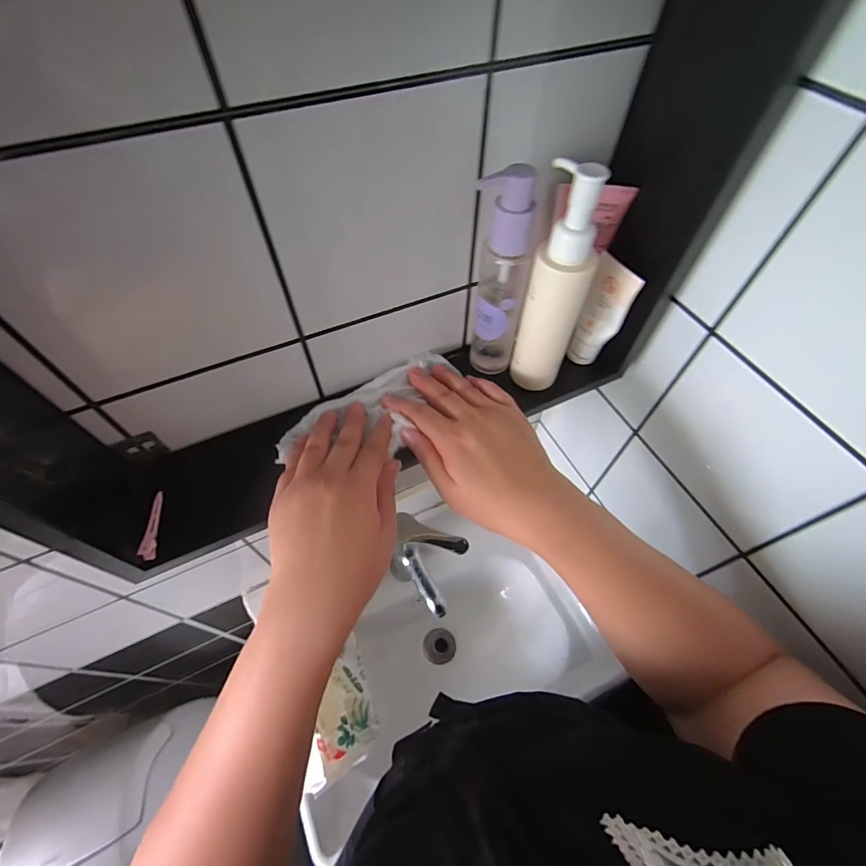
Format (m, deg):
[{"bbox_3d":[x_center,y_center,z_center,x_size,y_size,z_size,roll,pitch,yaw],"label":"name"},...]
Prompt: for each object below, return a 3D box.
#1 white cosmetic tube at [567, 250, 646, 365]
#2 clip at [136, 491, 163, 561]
[{"bbox_3d":[0.146,-0.105,0.379,0.023,0.098,0.045,-25,61,-15],"label":"white cosmetic tube"},{"bbox_3d":[-0.214,0.069,0.322,0.009,0.012,0.055,-12,58,-7],"label":"clip"}]

